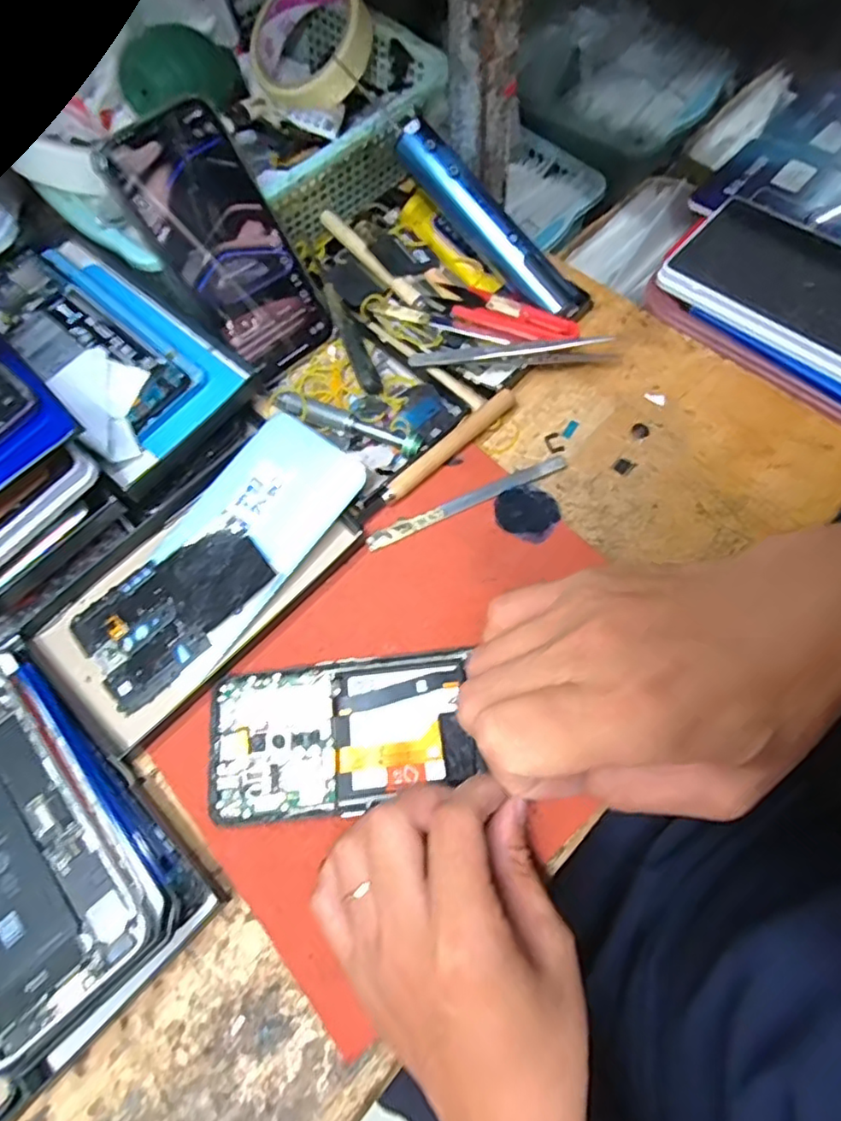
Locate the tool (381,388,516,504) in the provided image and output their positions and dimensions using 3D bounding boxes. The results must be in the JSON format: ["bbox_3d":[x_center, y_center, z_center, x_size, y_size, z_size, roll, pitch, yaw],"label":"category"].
[{"bbox_3d":[0.018,-0.071,0.375,0.105,0.008,0.012,-41,77,-15],"label":"tool"}]

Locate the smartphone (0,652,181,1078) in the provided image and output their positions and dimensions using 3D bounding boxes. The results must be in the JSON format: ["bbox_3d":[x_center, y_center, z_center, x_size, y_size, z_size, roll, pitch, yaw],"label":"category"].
[{"bbox_3d":[-0.195,0.129,0.287,0.086,0.006,0.171,-39,70,-16],"label":"smartphone"}]

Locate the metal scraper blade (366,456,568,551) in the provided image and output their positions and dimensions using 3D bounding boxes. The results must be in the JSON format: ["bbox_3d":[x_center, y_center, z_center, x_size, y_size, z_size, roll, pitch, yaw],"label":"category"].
[{"bbox_3d":[0.029,-0.035,0.367,0.129,0.007,0.010,-24,68,-7],"label":"metal scraper blade"}]

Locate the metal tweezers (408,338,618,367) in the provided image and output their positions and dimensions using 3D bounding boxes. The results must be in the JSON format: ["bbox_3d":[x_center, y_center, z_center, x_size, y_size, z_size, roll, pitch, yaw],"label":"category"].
[{"bbox_3d":[0.062,-0.135,0.398,0.134,0.019,0.017,-6,67,1],"label":"metal tweezers"}]

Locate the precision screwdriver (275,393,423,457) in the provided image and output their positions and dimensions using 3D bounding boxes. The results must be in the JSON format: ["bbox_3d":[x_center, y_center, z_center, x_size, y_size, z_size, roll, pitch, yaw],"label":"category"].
[{"bbox_3d":[-0.045,-0.087,0.383,0.097,0.011,0.016,20,69,11],"label":"precision screwdriver"}]

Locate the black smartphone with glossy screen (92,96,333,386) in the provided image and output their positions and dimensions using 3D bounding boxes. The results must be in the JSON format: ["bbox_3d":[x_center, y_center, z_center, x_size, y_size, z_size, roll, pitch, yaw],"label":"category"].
[{"bbox_3d":[-0.117,-0.189,0.377,0.072,0.147,0.006,-43,34,-10],"label":"black smartphone with glossy screen"}]

